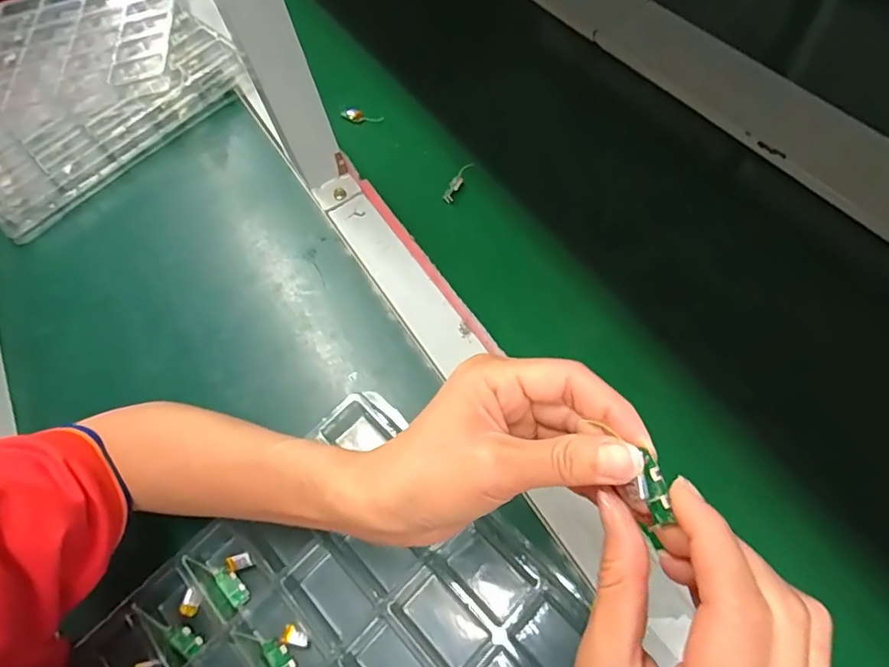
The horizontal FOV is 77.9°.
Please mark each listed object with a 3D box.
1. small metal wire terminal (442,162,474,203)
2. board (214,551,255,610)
[{"bbox_3d":[0.013,-0.144,0.518,0.010,0.004,0.054,34,64,-14],"label":"small metal wire terminal"},{"bbox_3d":[-0.133,0.157,0.353,0.027,0.016,0.028,-32,62,-9],"label":"board"}]

